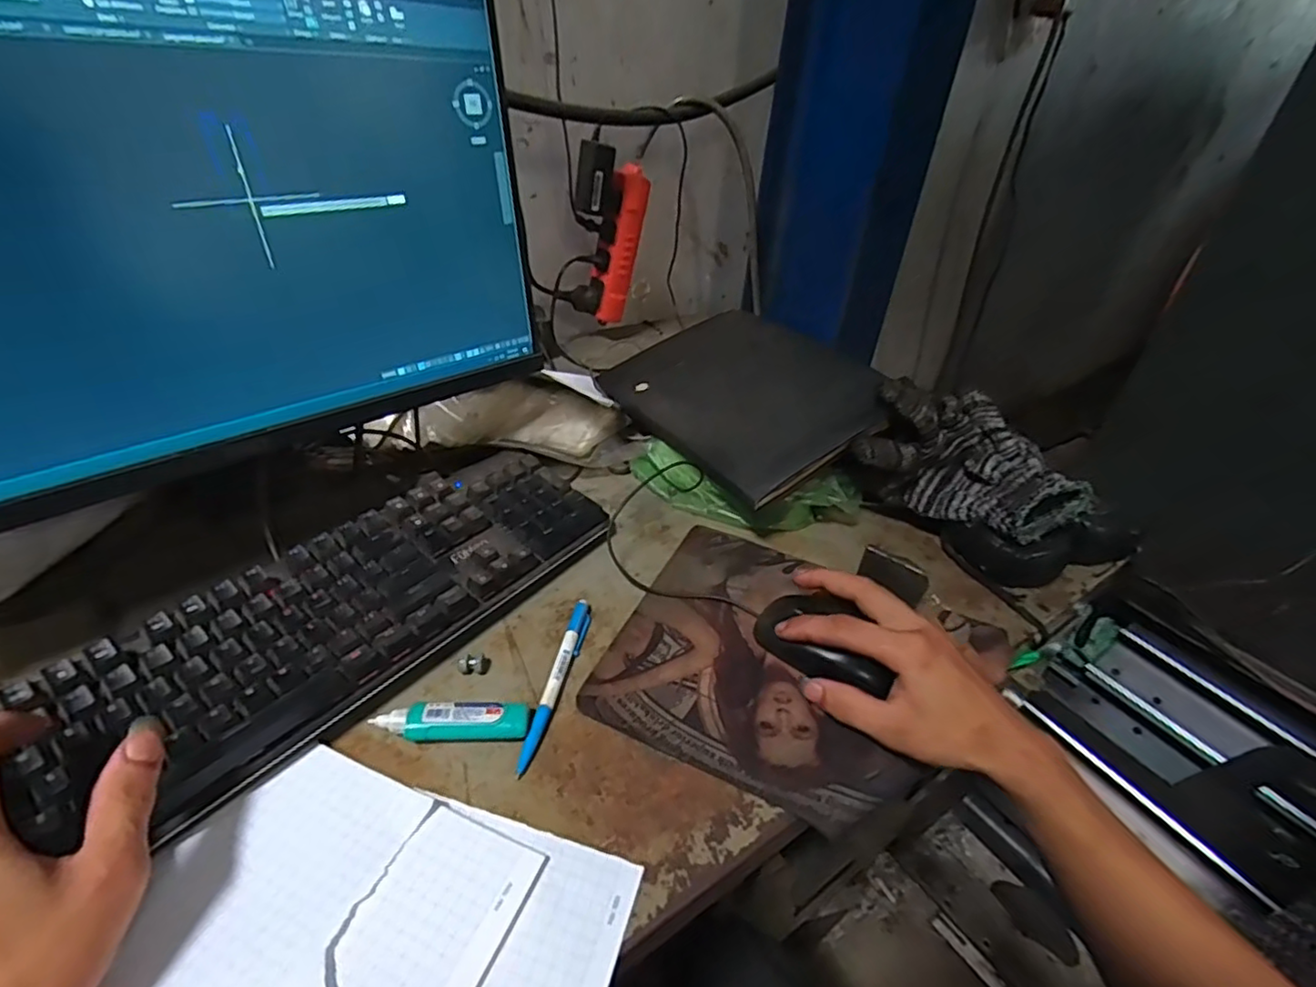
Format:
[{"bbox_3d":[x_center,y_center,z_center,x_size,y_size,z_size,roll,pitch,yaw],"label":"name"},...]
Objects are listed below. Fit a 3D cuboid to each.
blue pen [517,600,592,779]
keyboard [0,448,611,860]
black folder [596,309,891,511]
[{"bbox_3d":[-0.067,0.125,0.421,0.014,0.011,0.136,9,36,5],"label":"blue pen"},{"bbox_3d":[-0.207,0.070,0.440,0.133,0.048,0.371,28,41,28],"label":"keyboard"},{"bbox_3d":[0.082,-0.113,0.633,0.192,0.019,0.283,-34,45,-13],"label":"black folder"}]

